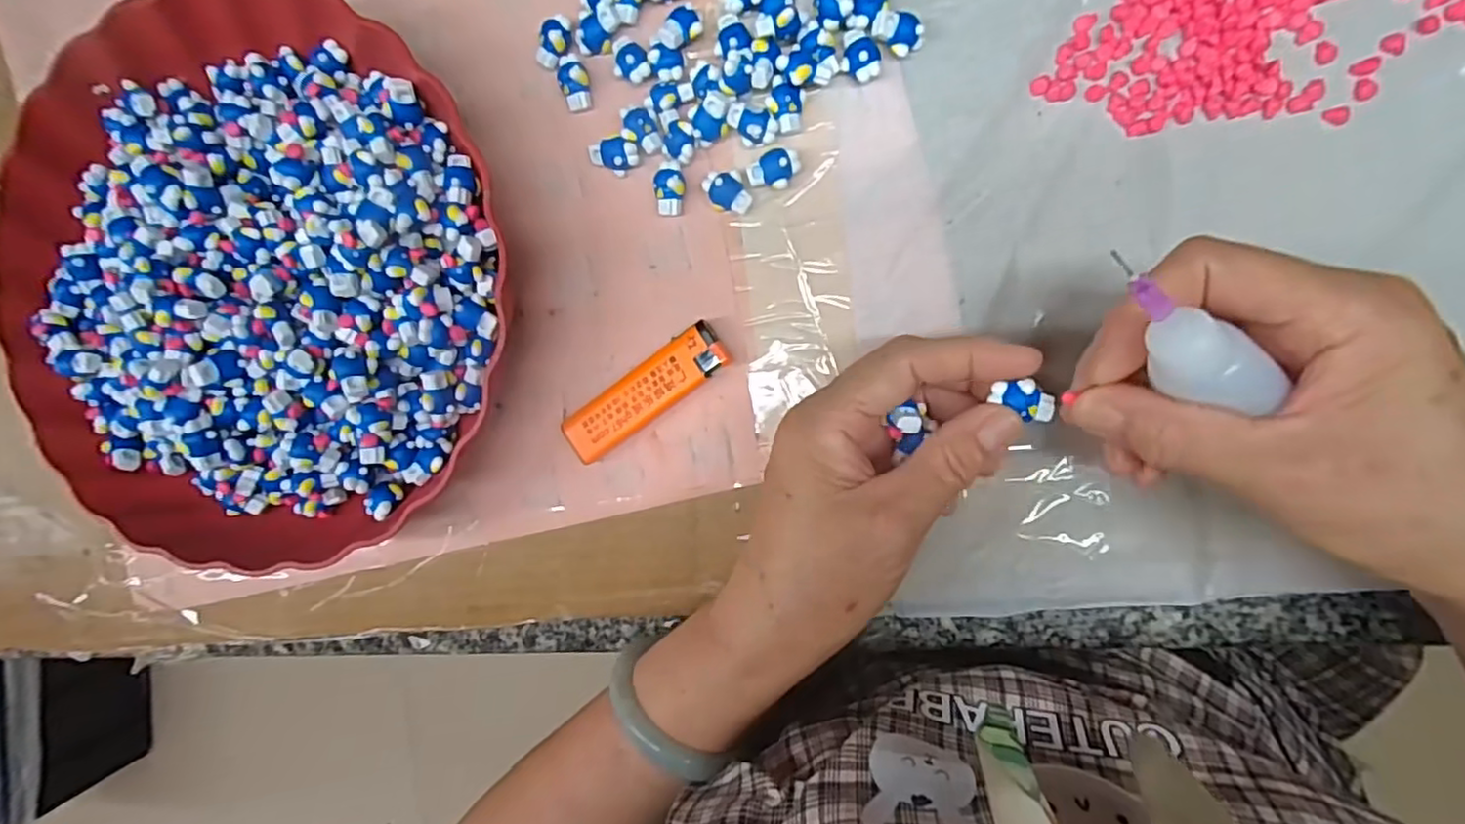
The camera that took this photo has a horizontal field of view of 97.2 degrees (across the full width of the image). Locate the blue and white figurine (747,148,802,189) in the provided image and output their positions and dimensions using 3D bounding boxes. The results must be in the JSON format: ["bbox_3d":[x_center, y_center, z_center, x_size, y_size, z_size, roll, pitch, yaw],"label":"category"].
[{"bbox_3d":[0.017,-0.101,0.270,0.021,0.011,0.015,-4,94,9],"label":"blue and white figurine"}]

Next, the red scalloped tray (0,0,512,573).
[{"bbox_3d":[-0.215,-0.055,0.295,0.248,0.047,0.245,-36,89,10],"label":"red scalloped tray"}]

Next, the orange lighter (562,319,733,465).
[{"bbox_3d":[-0.038,-0.009,0.285,0.080,0.013,0.022,-35,89,10],"label":"orange lighter"}]

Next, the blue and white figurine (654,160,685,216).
[{"bbox_3d":[-0.027,-0.096,0.278,0.012,0.010,0.022,-1,95,9],"label":"blue and white figurine"}]

